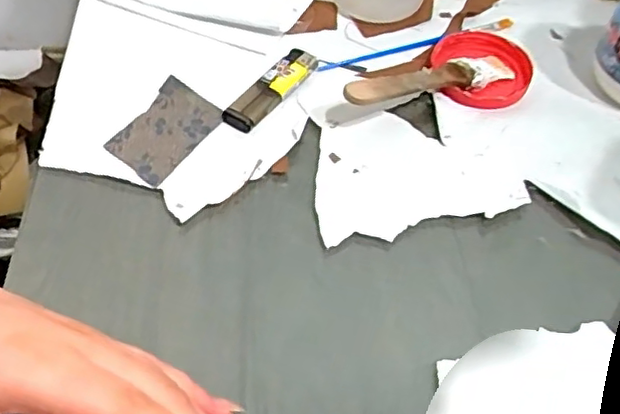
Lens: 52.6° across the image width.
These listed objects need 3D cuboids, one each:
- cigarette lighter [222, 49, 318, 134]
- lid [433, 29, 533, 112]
[{"bbox_3d":[-0.026,-0.079,0.421,0.022,0.011,0.080,29,55,17],"label":"cigarette lighter"},{"bbox_3d":[0.121,-0.098,0.444,0.068,0.014,0.071,2,51,-3],"label":"lid"}]

